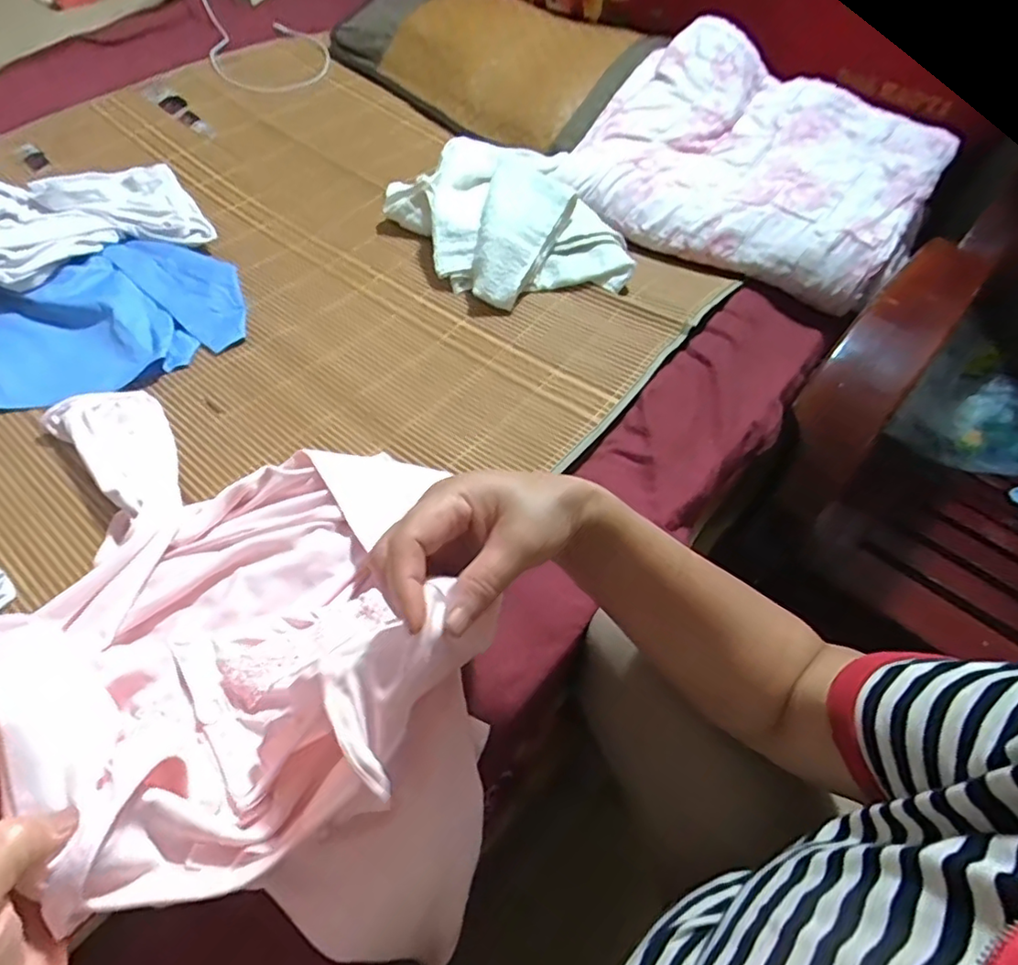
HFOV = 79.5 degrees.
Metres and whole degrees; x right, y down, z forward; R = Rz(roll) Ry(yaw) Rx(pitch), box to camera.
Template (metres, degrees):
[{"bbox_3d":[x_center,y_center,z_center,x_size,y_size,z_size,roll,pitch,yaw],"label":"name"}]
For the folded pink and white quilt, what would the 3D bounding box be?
[{"bbox_3d":[0.316,-0.436,0.804,0.475,0.071,0.363,37,67,24],"label":"folded pink and white quilt"}]

